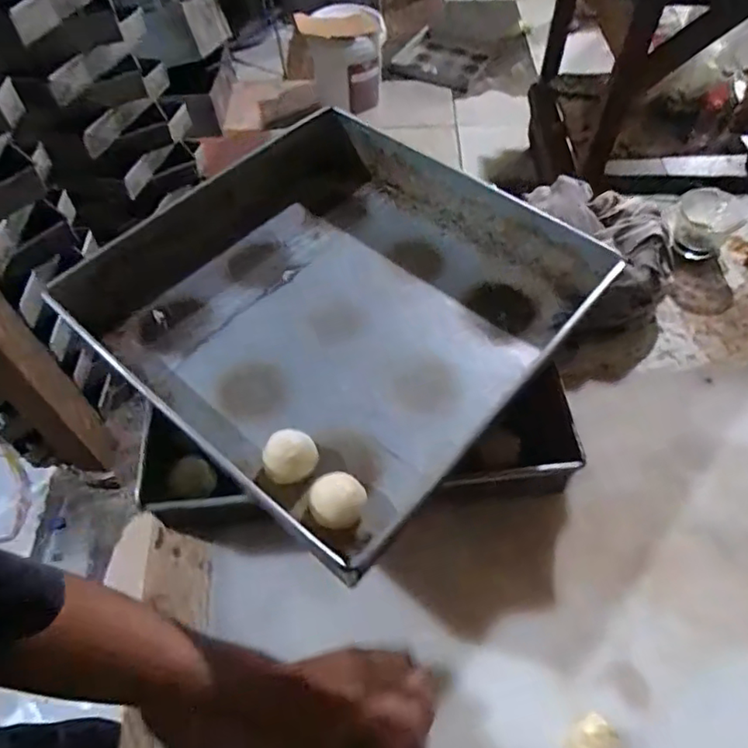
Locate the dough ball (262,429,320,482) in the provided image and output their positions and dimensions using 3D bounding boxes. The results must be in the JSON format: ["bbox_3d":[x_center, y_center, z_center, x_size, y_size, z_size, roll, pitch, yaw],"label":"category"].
[{"bbox_3d":[-0.077,0.077,0.537,0.050,0.050,0.044,-12,55,-7],"label":"dough ball"}]

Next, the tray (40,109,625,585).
[{"bbox_3d":[-0.032,-0.077,0.625,0.417,0.079,0.430,35,63,23],"label":"tray"}]

